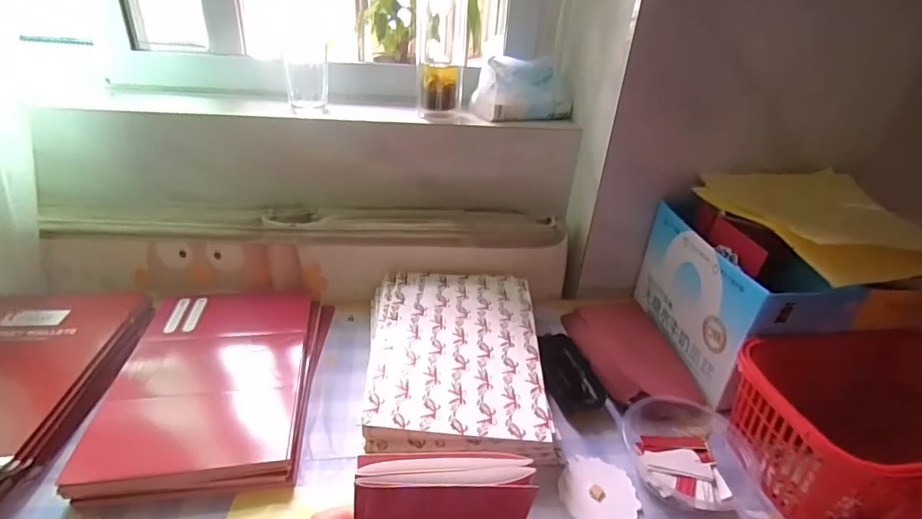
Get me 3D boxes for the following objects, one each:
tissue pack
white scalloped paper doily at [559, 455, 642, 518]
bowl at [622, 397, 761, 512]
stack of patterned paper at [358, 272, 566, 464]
[{"bbox_3d":[0.092,-0.248,0.687,0.126,0.075,0.084,-14,35,-29],"label":"tissue pack"},{"bbox_3d":[0.125,0.212,0.428,0.068,0.004,0.068,18,35,30],"label":"white scalloped paper doily"},{"bbox_3d":[0.220,0.183,0.454,0.112,0.037,0.116,4,32,-2],"label":"bowl"},{"bbox_3d":[-0.006,0.104,0.535,0.187,0.045,0.258,1,33,-6],"label":"stack of patterned paper"}]

